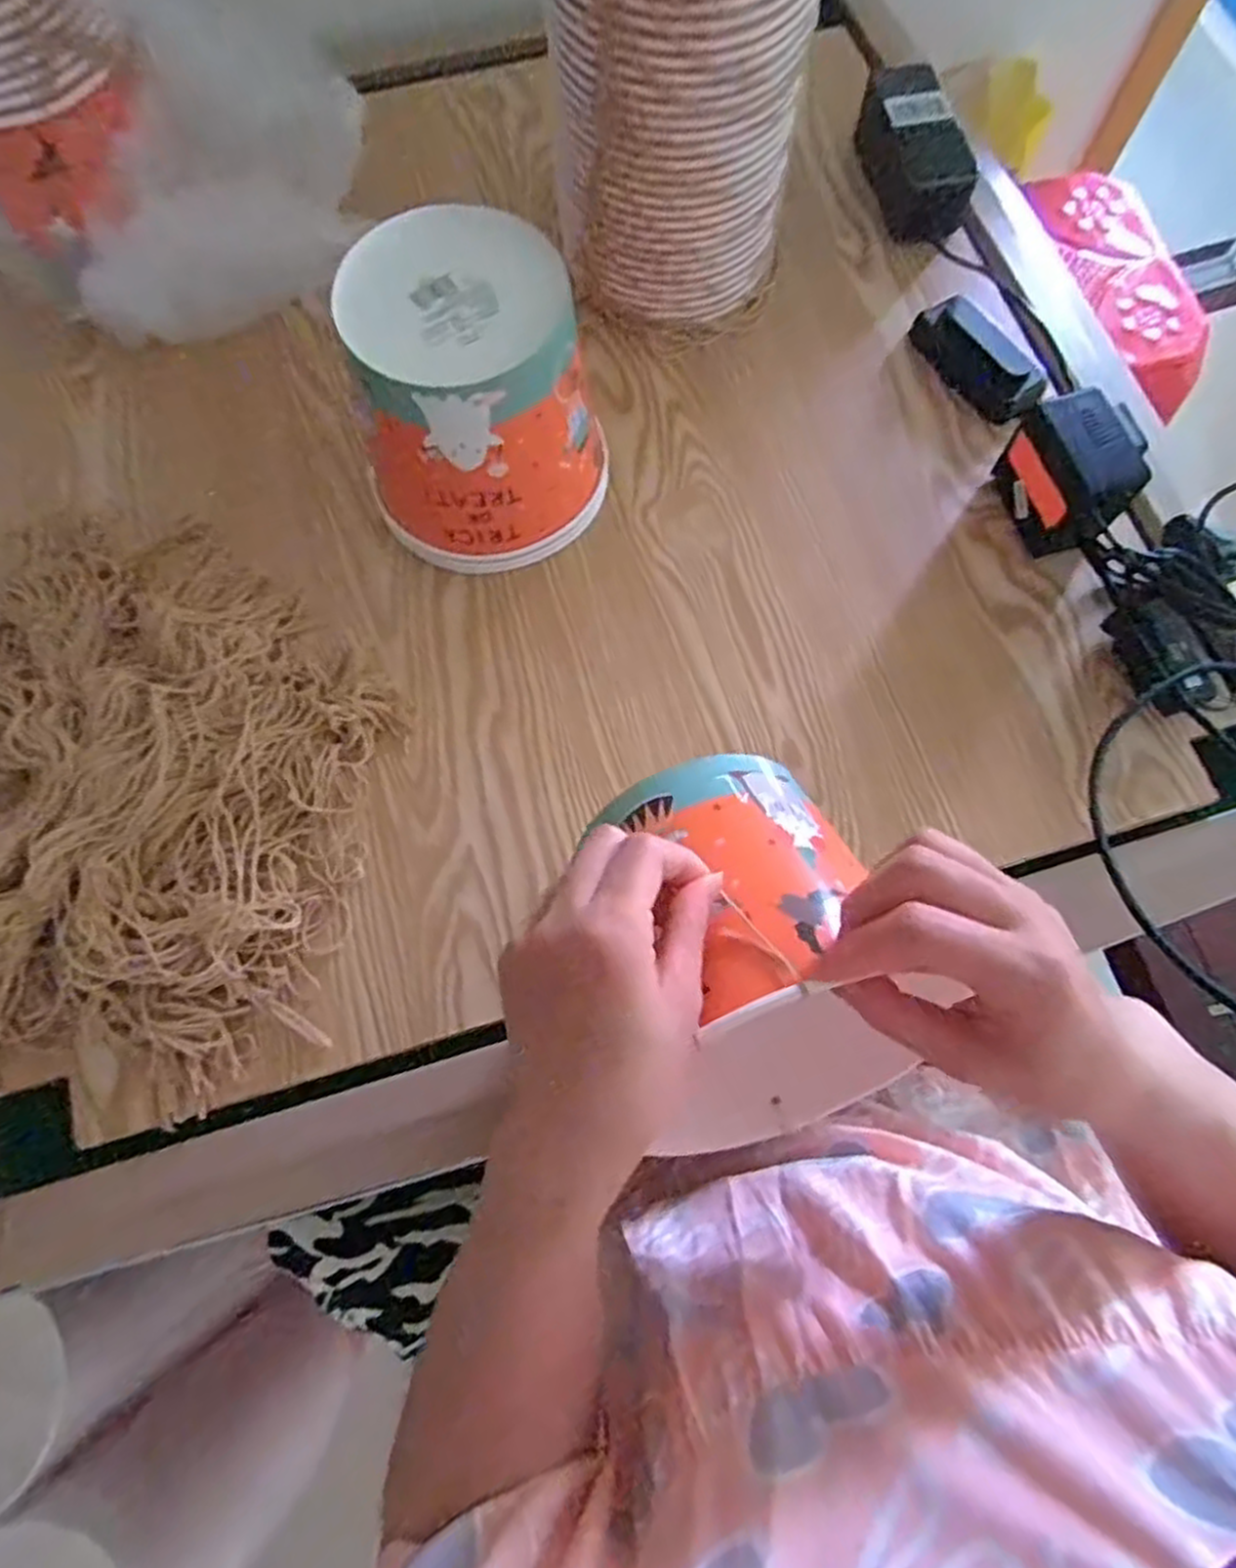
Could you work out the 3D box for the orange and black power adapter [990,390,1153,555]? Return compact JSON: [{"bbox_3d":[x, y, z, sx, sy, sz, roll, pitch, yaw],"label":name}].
[{"bbox_3d":[0.305,-0.205,0.515,0.061,0.074,0.089,-18,73,-6],"label":"orange and black power adapter"}]

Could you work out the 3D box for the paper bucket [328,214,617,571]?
[{"bbox_3d":[-0.087,-0.240,0.492,0.137,0.147,0.141,0,72,0],"label":"paper bucket"}]

